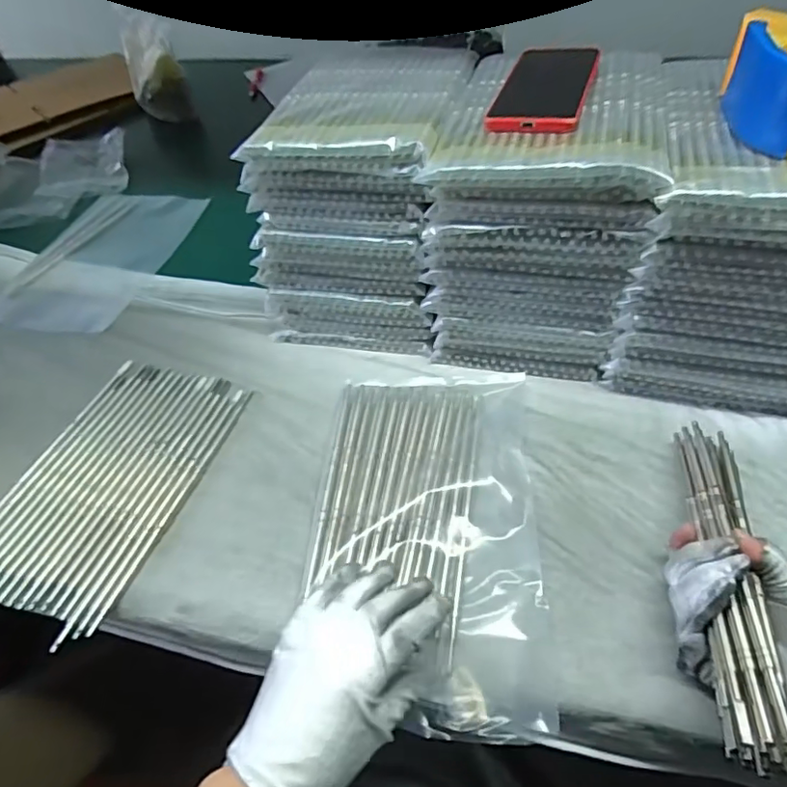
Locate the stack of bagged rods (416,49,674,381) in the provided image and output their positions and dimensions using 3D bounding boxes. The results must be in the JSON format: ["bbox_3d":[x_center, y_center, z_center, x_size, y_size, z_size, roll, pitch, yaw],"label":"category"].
[{"bbox_3d":[0.153,-0.192,0.581,0.186,0.224,0.253,9,51,14],"label":"stack of bagged rods"}]

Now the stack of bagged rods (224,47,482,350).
[{"bbox_3d":[-0.032,-0.205,0.614,0.184,0.224,0.206,7,50,12],"label":"stack of bagged rods"}]

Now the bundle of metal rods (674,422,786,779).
[{"bbox_3d":[0.232,0.110,0.380,0.047,0.037,0.267,11,35,15],"label":"bundle of metal rods"}]

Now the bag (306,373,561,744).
[{"bbox_3d":[0.027,0.102,0.462,0.181,0.026,0.310,1,49,7],"label":"bag"}]

